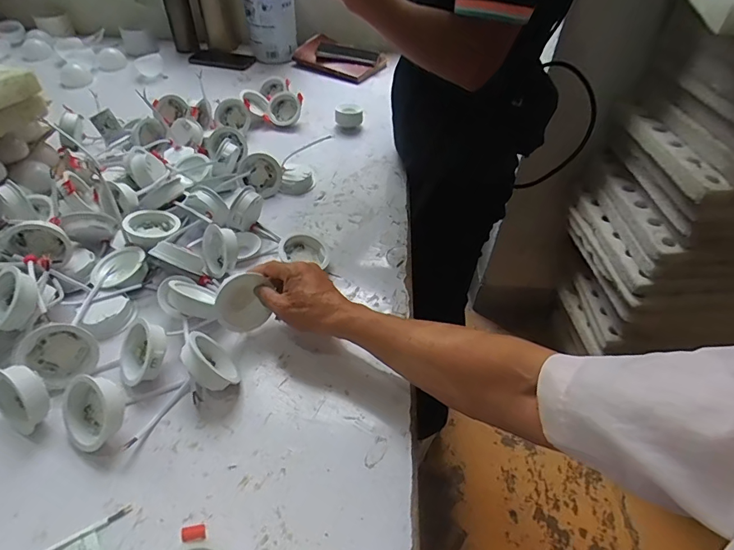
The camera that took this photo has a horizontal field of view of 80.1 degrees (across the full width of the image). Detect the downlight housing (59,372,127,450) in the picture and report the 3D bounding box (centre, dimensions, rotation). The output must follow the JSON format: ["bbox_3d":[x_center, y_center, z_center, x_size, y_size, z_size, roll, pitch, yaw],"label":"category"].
[{"bbox_3d":[-0.280,0.137,0.432,0.076,0.058,0.053,15,46,12],"label":"downlight housing"}]

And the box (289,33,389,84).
[{"bbox_3d":[-0.081,-0.561,1.133,0.223,0.052,0.122,23,50,21],"label":"box"}]

